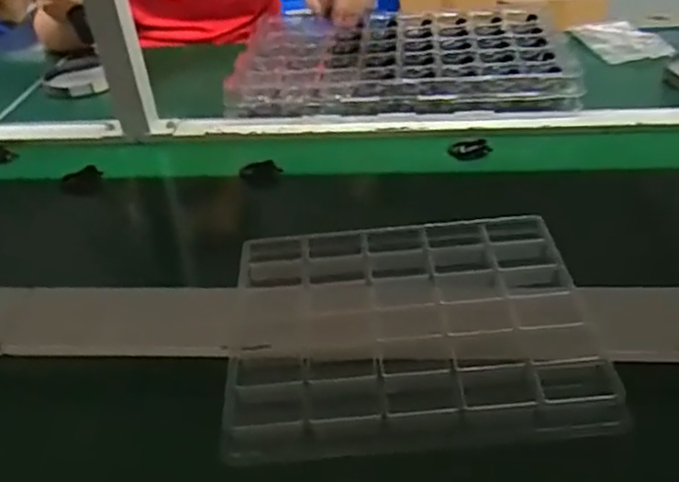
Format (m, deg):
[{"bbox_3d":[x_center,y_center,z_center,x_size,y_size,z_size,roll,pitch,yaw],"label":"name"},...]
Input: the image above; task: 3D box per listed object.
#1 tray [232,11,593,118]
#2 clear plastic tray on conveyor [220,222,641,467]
[{"bbox_3d":[0.091,-0.268,1.009,0.465,0.046,0.288,1,38,6],"label":"tray"},{"bbox_3d":[0.056,0.069,0.591,0.290,0.036,0.231,-4,38,0],"label":"clear plastic tray on conveyor"}]

